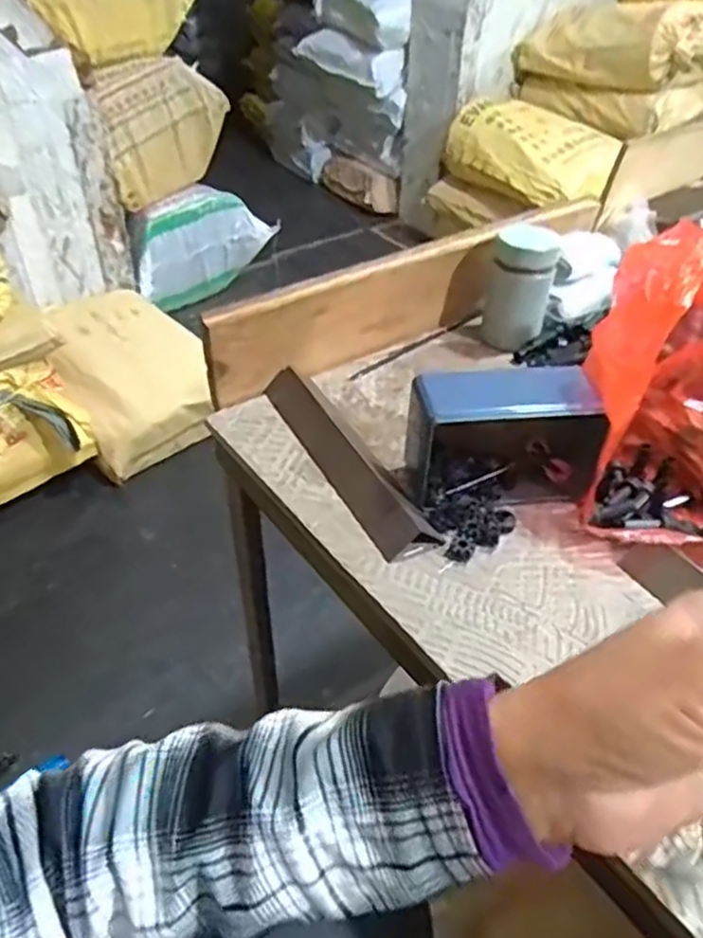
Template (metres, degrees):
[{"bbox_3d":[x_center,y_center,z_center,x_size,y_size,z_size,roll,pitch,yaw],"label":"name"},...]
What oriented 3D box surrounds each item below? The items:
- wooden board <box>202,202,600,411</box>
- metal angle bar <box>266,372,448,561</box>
[{"bbox_3d":[0.070,-0.183,0.735,0.481,0.098,0.019,-25,48,-27],"label":"wooden board"},{"bbox_3d":[-0.007,-0.014,0.597,0.044,0.033,0.235,-19,45,-21],"label":"metal angle bar"}]

